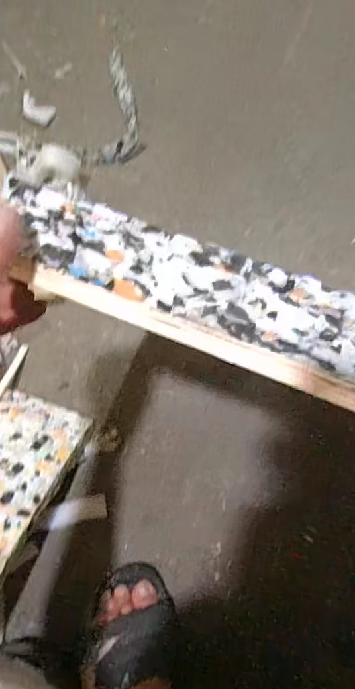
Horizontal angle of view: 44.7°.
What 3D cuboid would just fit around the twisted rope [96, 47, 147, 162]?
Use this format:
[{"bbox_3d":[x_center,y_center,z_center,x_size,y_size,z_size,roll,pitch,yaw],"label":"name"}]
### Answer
[{"bbox_3d":[-0.109,-0.503,0.887,0.081,0.030,0.311,1,66,4],"label":"twisted rope"}]

